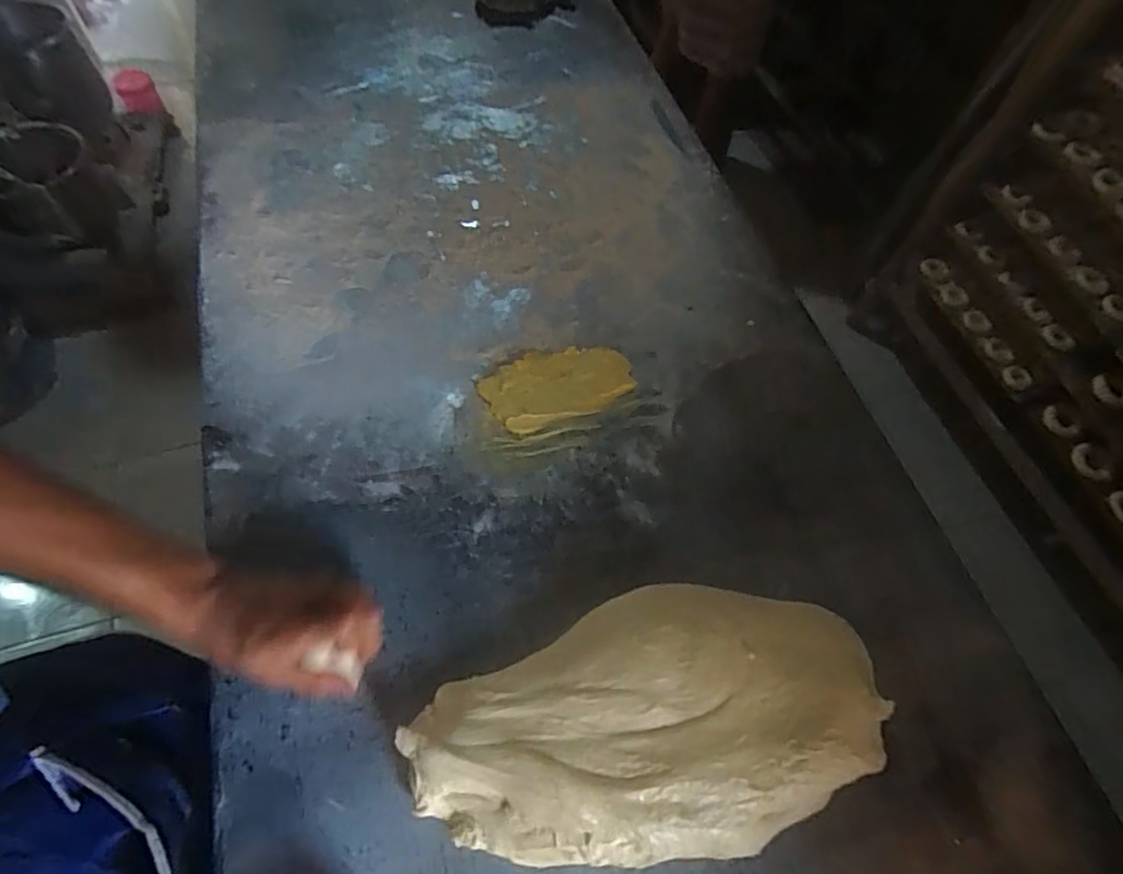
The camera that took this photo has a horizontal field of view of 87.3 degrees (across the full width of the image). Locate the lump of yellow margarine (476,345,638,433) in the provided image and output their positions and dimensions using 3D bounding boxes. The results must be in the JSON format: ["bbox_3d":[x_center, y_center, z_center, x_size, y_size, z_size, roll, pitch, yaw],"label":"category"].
[{"bbox_3d":[-0.002,-0.053,0.576,0.144,0.008,0.078,-19,60,-15],"label":"lump of yellow margarine"}]

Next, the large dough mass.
[{"bbox_3d":[0.065,0.203,0.426,0.349,0.050,0.177,-2,57,-4],"label":"large dough mass"}]

